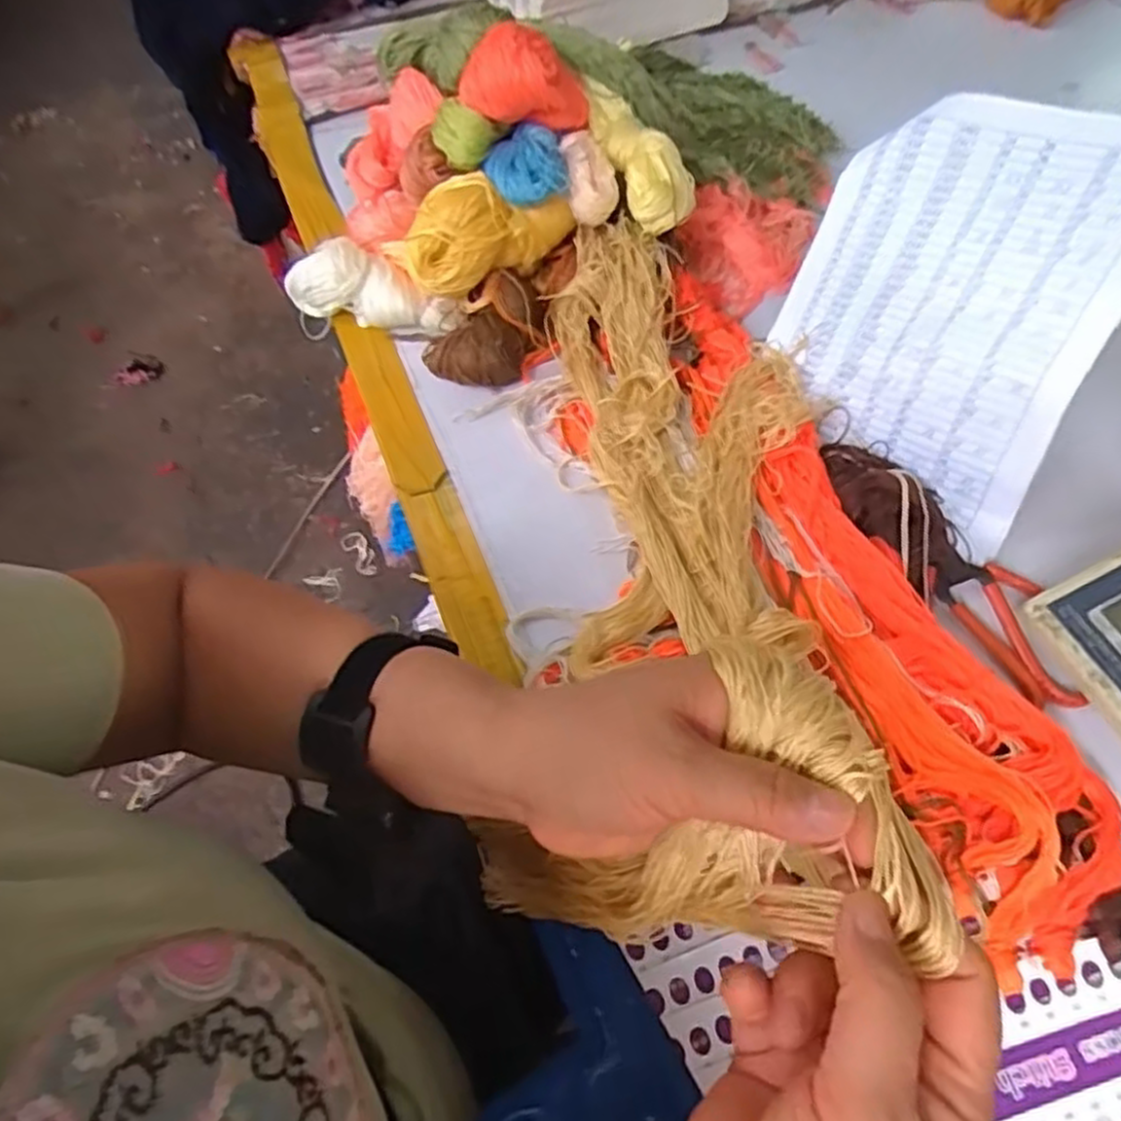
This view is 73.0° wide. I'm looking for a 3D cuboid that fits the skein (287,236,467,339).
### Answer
[{"bbox_3d":[-0.150,-0.220,0.620,0.145,0.061,0.041,16,58,-5],"label":"skein"}]

